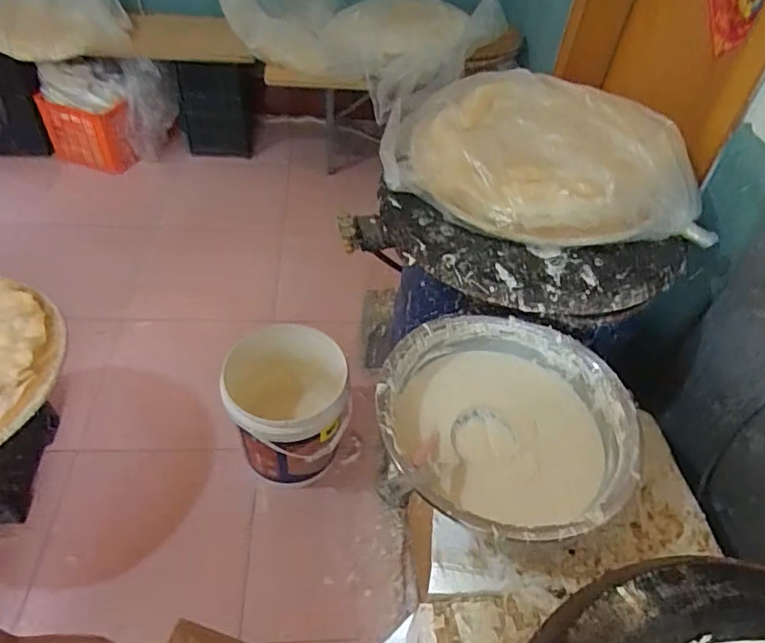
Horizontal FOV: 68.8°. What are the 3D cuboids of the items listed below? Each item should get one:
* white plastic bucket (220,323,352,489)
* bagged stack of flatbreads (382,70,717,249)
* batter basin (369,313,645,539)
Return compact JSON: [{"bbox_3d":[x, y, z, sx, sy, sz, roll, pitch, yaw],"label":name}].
[{"bbox_3d":[-0.257,0.235,1.524,0.315,0.354,0.344,3,47,-3],"label":"white plastic bucket"},{"bbox_3d":[0.329,-0.358,1.167,0.646,0.159,0.457,7,47,1],"label":"bagged stack of flatbreads"},{"bbox_3d":[0.204,0.186,0.953,0.417,0.151,0.402,3,47,-3],"label":"batter basin"}]

